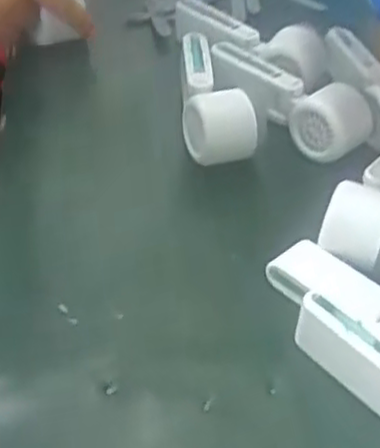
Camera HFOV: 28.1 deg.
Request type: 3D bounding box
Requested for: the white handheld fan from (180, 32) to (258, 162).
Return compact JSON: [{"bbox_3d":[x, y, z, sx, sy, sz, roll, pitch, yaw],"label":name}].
[{"bbox_3d":[0.023,-0.118,0.665,0.060,0.045,0.153,4,42,-6],"label":"white handheld fan"}]

